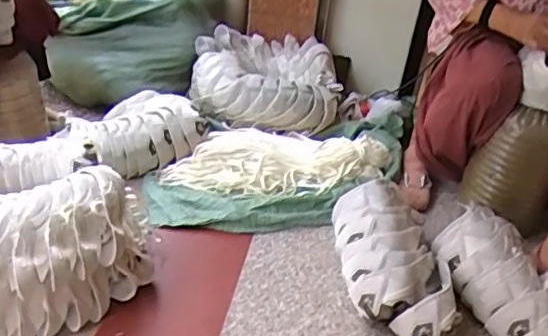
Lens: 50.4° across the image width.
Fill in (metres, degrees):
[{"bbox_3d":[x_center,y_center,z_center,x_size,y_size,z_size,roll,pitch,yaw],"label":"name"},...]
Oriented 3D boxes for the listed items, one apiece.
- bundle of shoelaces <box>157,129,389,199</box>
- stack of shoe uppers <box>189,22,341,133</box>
[{"bbox_3d":[0.001,-0.017,1.503,0.570,0.113,0.214,2,33,-8],"label":"bundle of shoelaces"},{"bbox_3d":[-0.024,-0.262,1.701,0.437,0.203,0.278,5,33,-4],"label":"stack of shoe uppers"}]

